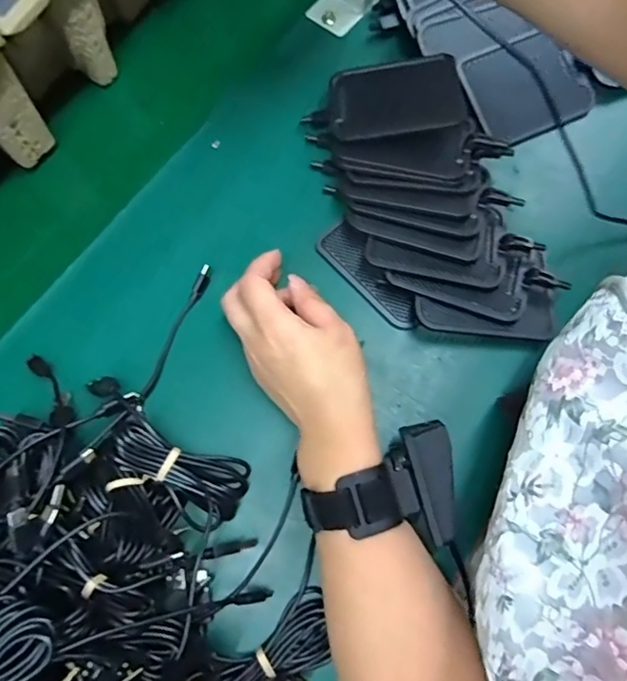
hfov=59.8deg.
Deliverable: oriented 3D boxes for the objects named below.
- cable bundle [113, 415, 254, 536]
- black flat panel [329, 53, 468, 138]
[{"bbox_3d":[-0.085,0.084,0.346,0.087,0.015,0.046,32,78,-11],"label":"cable bundle"},{"bbox_3d":[0.065,-0.188,0.416,0.101,0.020,0.075,-4,77,-1],"label":"black flat panel"}]

